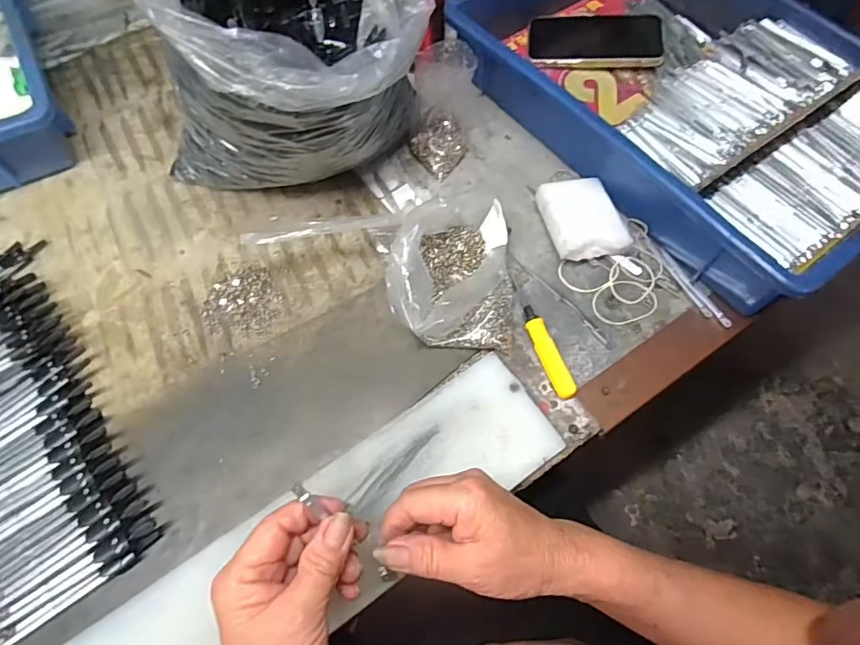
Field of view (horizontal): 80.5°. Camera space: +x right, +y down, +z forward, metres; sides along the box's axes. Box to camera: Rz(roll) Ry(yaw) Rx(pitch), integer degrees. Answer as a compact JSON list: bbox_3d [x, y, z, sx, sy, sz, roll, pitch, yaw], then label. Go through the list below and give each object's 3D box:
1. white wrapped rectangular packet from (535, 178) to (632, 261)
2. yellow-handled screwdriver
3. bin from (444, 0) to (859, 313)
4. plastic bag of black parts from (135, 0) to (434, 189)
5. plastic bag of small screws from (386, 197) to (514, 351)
[{"bbox_3d":[0.141,-0.094,0.472,0.064,0.035,0.079,-9,65,-4],"label":"white wrapped rectangular packet"},{"bbox_3d":[0.090,0.002,0.434,0.016,0.013,0.135,-16,65,-7],"label":"yellow-handled screwdriver"},{"bbox_3d":[0.237,-0.241,0.519,0.281,0.097,0.466,-35,69,-15],"label":"bin"},{"bbox_3d":[-0.111,-0.209,0.407,0.185,0.200,0.181,35,69,14],"label":"plastic bag of black parts"},{"bbox_3d":[0.017,-0.050,0.436,0.109,0.055,0.139,0,64,1],"label":"plastic bag of small screws"}]

